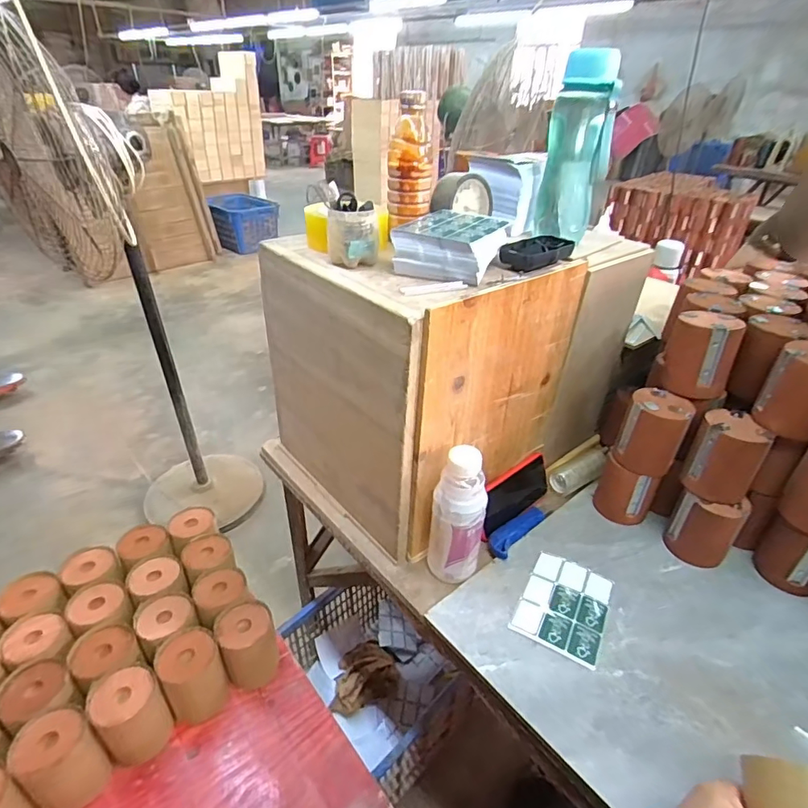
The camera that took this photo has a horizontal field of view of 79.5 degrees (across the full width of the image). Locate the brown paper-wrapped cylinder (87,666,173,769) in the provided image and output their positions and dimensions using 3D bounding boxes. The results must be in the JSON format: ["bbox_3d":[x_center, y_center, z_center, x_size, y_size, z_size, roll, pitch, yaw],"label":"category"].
[{"bbox_3d":[-0.379,0.436,0.681,0.078,0.104,0.093,-28,44,-36],"label":"brown paper-wrapped cylinder"}]

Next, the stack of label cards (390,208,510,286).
[{"bbox_3d":[0.061,-0.198,0.605,0.110,0.053,0.138,16,36,20],"label":"stack of label cards"}]

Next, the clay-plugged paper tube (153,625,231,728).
[{"bbox_3d":[-0.315,0.409,0.731,0.081,0.108,0.091,-24,41,-33],"label":"clay-plugged paper tube"}]

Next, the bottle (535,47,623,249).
[{"bbox_3d":[0.228,-0.333,0.639,0.075,0.211,0.063,8,34,9],"label":"bottle"}]

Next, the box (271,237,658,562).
[{"bbox_3d":[0.088,-0.084,0.791,0.493,0.349,0.337,-23,41,-32],"label":"box"}]

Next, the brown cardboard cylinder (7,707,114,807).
[{"bbox_3d":[-0.443,0.460,0.630,0.094,0.089,0.079,25,40,30],"label":"brown cardboard cylinder"}]

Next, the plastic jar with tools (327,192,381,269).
[{"bbox_3d":[-0.062,-0.211,0.597,0.053,0.071,0.052,1,34,-1],"label":"plastic jar with tools"}]

